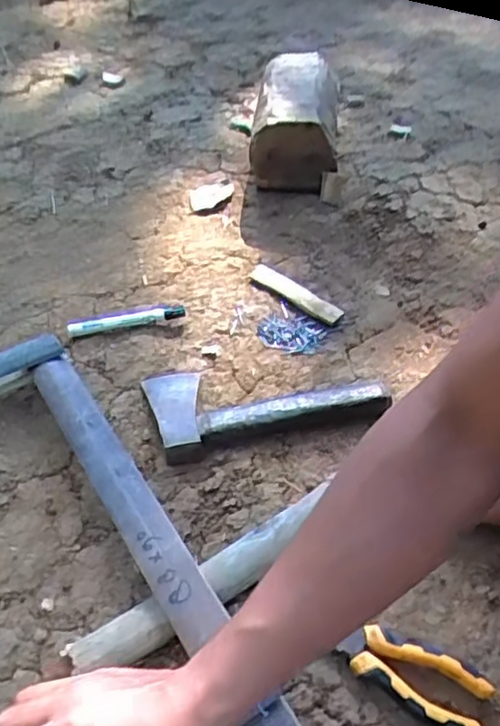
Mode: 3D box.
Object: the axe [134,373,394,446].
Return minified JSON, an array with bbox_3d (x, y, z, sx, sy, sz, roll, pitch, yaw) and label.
[{"bbox_3d":[0.021,0.026,0.729,0.262,0.025,0.115,-9,49,-19],"label":"axe"}]

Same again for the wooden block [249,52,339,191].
[{"bbox_3d":[0.076,-0.391,1.058,0.124,0.120,0.282,9,45,-2],"label":"wooden block"}]

